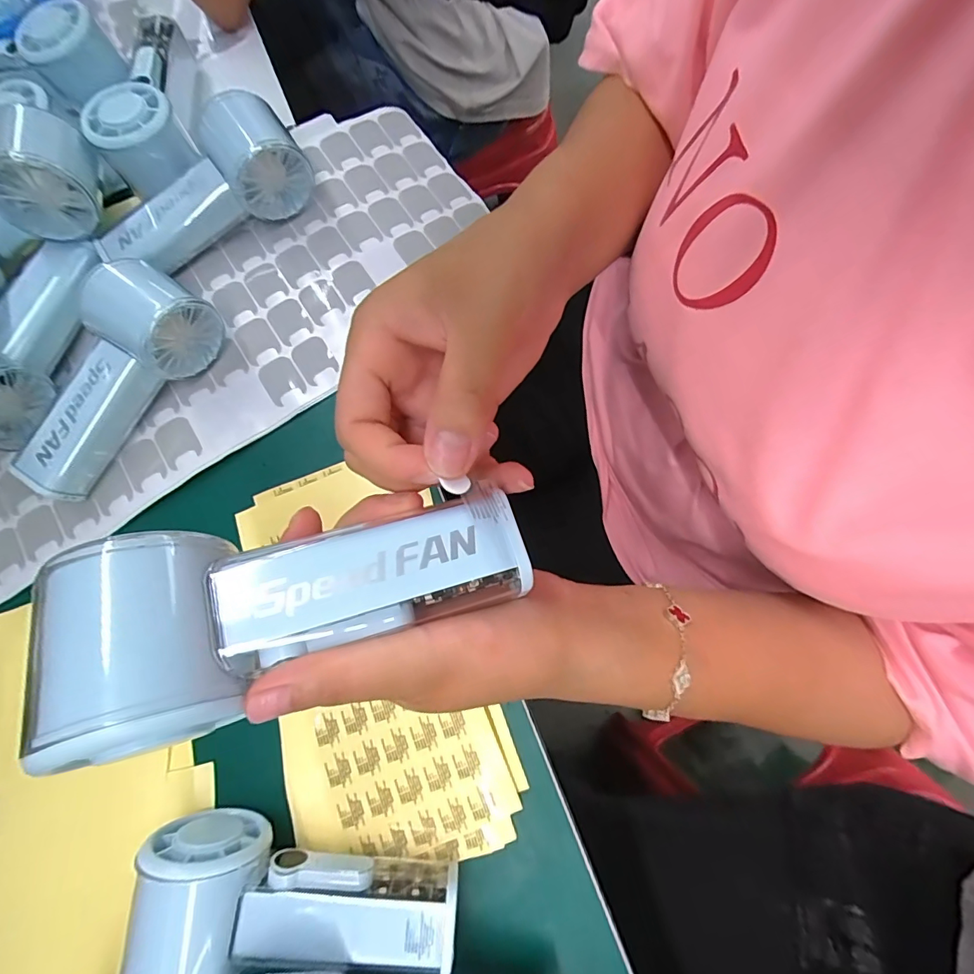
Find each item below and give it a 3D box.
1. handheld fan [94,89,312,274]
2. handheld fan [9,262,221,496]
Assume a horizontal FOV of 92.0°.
[{"bbox_3d":[-0.200,-0.208,0.332,0.151,0.058,0.062,-29,77,8],"label":"handheld fan"},{"bbox_3d":[-0.239,-0.067,0.302,0.055,0.050,0.151,34,92,9],"label":"handheld fan"}]

